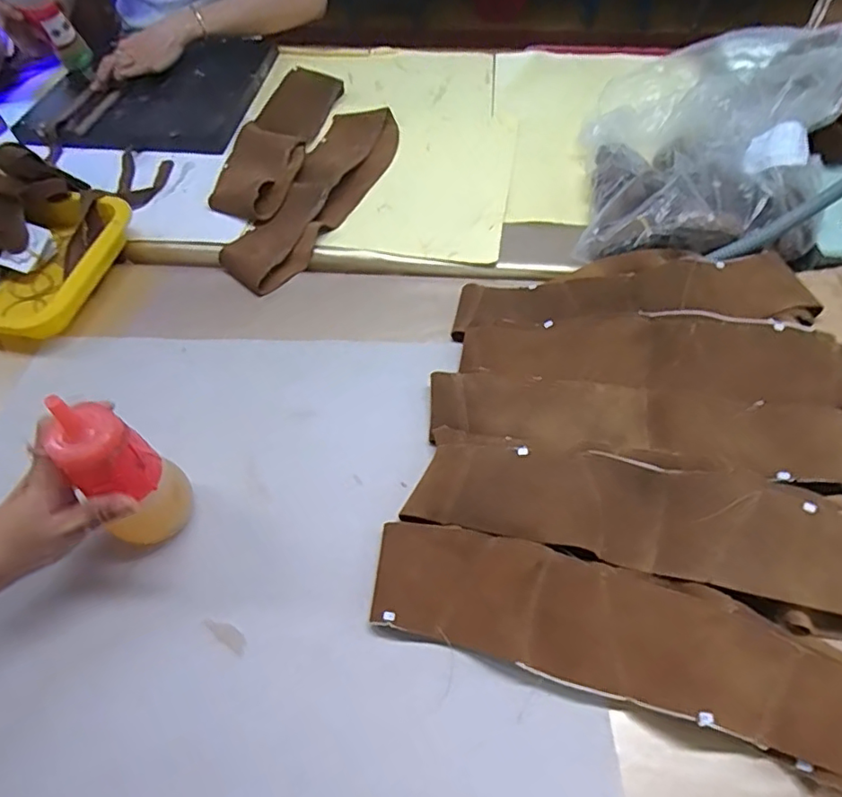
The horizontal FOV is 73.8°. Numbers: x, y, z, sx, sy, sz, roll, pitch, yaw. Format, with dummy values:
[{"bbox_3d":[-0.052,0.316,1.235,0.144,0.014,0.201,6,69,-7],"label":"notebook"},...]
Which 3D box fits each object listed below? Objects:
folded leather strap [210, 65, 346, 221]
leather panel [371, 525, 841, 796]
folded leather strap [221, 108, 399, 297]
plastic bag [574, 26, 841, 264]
[{"bbox_3d":[-0.193,-0.348,0.751,0.097,0.045,0.301,7,56,8],"label":"folded leather strap"},{"bbox_3d":[0.138,0.161,0.379,0.349,0.017,0.088,15,54,15],"label":"leather panel"},{"bbox_3d":[-0.124,-0.265,0.712,0.107,0.035,0.366,17,57,13],"label":"folded leather strap"},{"bbox_3d":[0.334,-0.325,0.657,0.259,0.124,0.405,8,56,9],"label":"plastic bag"}]

